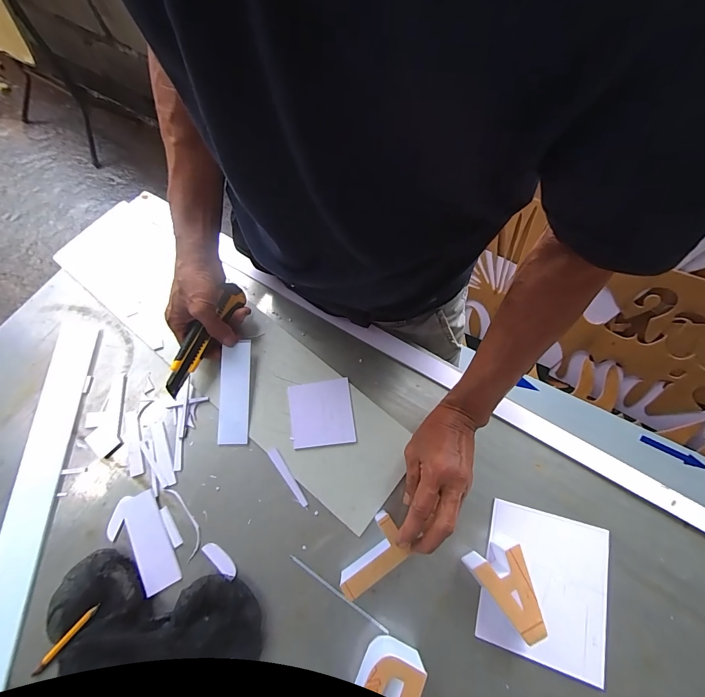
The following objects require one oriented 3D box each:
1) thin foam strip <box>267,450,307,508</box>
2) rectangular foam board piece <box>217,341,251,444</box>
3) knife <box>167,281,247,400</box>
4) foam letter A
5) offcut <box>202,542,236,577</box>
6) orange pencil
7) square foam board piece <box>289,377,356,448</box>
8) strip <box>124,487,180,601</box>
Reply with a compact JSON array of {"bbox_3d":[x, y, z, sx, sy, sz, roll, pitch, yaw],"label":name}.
[{"bbox_3d":[-0.082,0.162,0.423,0.012,0.004,0.080,-33,75,-12],"label":"thin foam strip"},{"bbox_3d":[-0.157,0.057,0.445,0.039,0.005,0.133,0,80,-1],"label":"rectangular foam board piece"},{"bbox_3d":[-0.195,-0.017,0.439,0.028,0.023,0.162,25,70,7],"label":"knife"},{"bbox_3d":[0.168,0.265,0.369,0.054,0.047,0.079,-20,73,-8],"label":"foam letter A"},{"bbox_3d":[-0.155,0.247,0.394,0.049,0.005,0.018,41,75,12],"label":"offcut"},{"bbox_3d":[-0.309,0.315,0.363,0.008,0.011,0.089,42,75,12],"label":"orange pencil"},{"bbox_3d":[-0.042,0.086,0.446,0.080,0.007,0.083,-7,71,-4],"label":"square foam board piece"},{"bbox_3d":[-0.241,0.227,0.396,0.039,0.007,0.107,-27,74,-10],"label":"strip"}]

